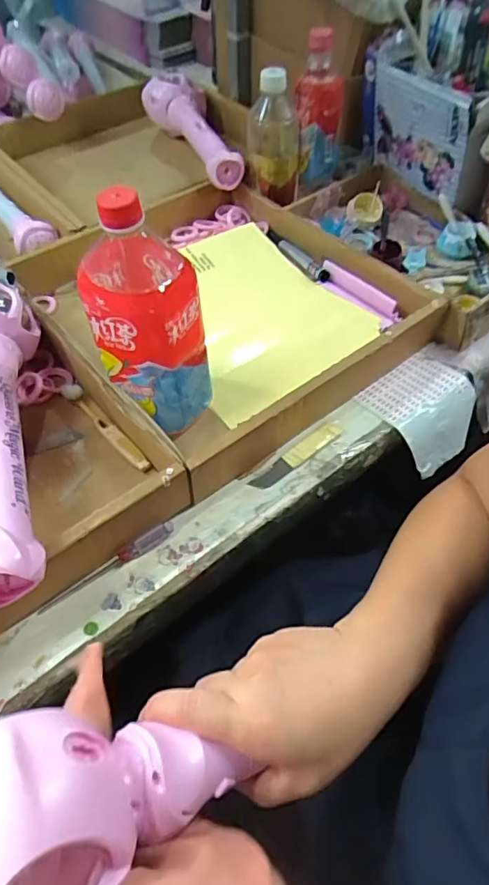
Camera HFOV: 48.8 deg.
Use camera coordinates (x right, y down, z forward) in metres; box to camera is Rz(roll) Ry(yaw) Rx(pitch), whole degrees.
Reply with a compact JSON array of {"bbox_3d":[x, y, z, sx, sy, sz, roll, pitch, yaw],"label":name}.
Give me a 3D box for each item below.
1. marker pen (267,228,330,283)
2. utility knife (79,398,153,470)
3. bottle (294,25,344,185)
[{"bbox_3d":[0.065,-0.242,0.689,0.012,0.015,0.125,-30,58,-21],"label":"marker pen"},{"bbox_3d":[-0.129,-0.008,0.520,0.014,0.008,0.112,-36,61,-25],"label":"utility knife"},{"bbox_3d":[0.095,-0.420,0.692,0.062,0.167,0.063,7,53,5],"label":"bottle"}]

